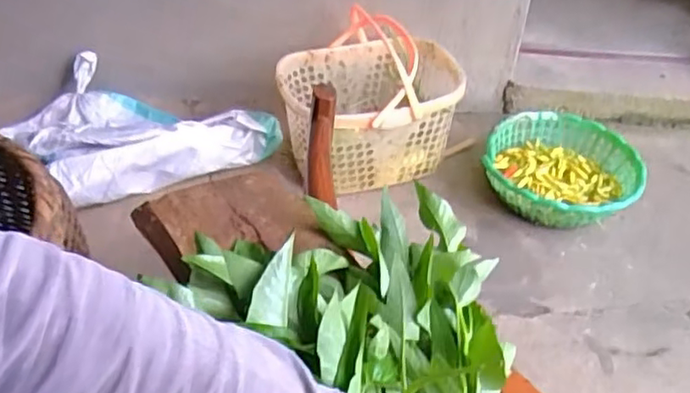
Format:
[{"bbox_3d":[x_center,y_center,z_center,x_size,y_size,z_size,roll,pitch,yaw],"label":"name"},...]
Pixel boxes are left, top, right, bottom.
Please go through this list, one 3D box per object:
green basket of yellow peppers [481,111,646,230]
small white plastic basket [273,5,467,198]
[{"bbox_3d":[0.496,-0.062,1.462,0.318,0.097,0.368,26,44,23],"label":"green basket of yellow peppers"},{"bbox_3d":[0.055,-0.216,1.427,0.381,0.269,0.332,4,42,-1],"label":"small white plastic basket"}]

